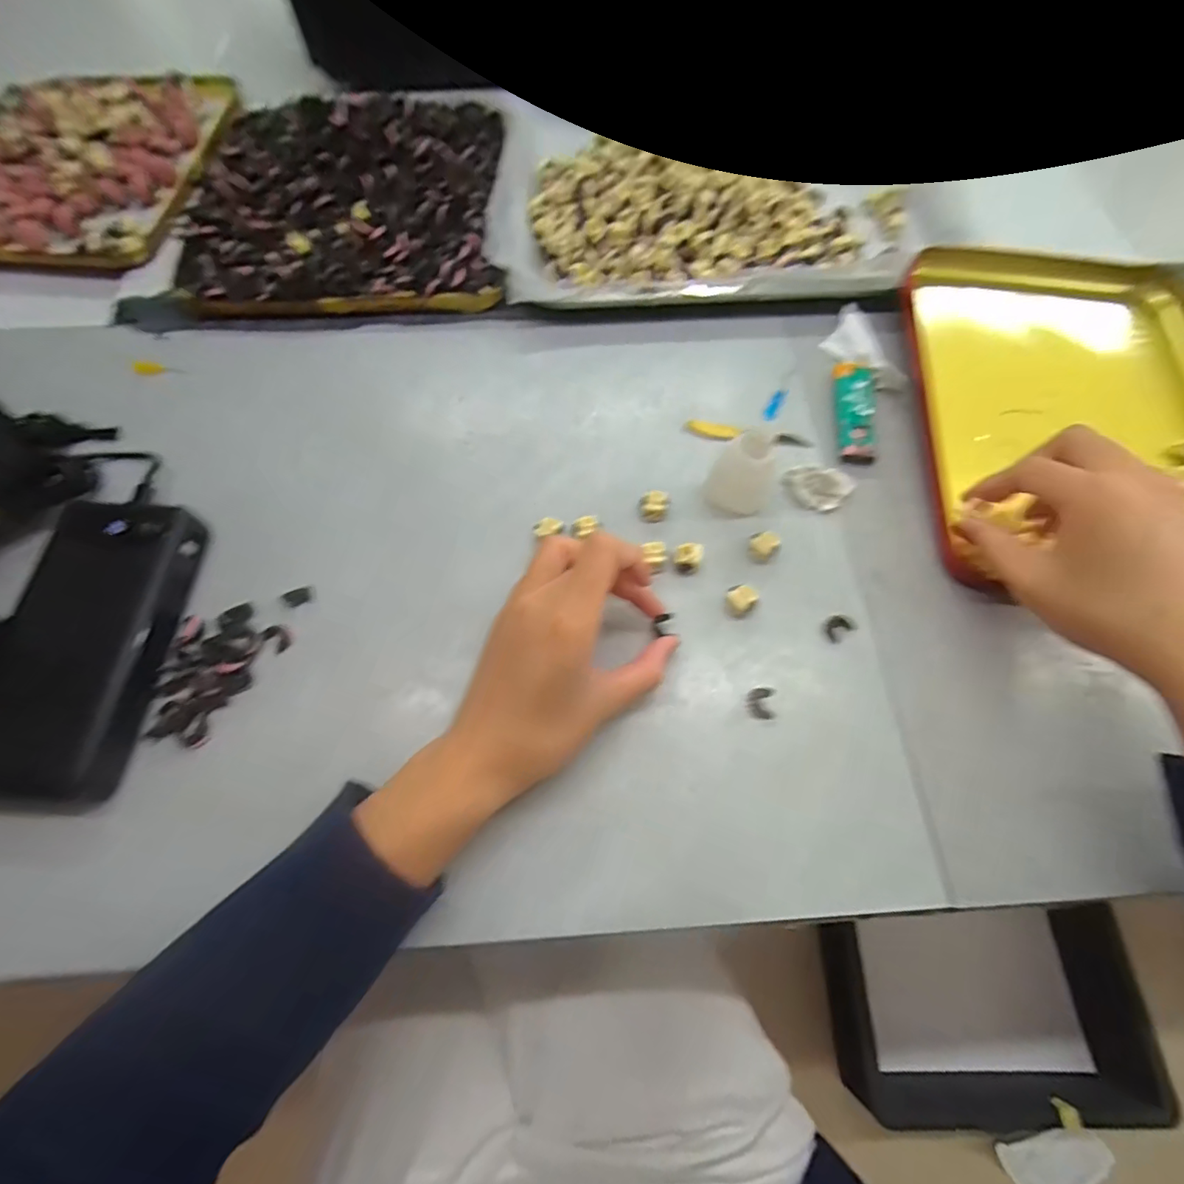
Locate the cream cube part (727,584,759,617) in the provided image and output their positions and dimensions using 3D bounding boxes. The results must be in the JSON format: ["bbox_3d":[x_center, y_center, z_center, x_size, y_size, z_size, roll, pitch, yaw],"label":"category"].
[{"bbox_3d":[0.084,0.005,0.308,0.016,0.012,0.016,-41,72,-16],"label":"cream cube part"}]

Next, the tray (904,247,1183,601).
[{"bbox_3d":[0.315,-0.125,0.358,0.201,0.021,0.272,7,69,2],"label":"tray"}]

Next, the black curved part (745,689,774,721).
[{"bbox_3d":[0.090,0.059,0.290,0.015,0.004,0.017,7,67,3],"label":"black curved part"}]

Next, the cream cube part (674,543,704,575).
[{"bbox_3d":[0.056,-0.020,0.318,0.015,0.014,0.013,12,69,4],"label":"cream cube part"}]

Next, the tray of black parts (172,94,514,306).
[{"bbox_3d":[-0.187,-0.306,0.419,0.228,0.021,0.216,-2,66,-1],"label":"tray of black parts"}]

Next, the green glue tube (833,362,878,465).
[{"bbox_3d":[0.176,-0.124,0.363,0.026,0.007,0.083,9,67,4],"label":"green glue tube"}]

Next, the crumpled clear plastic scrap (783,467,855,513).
[{"bbox_3d":[0.142,-0.064,0.335,0.041,0.015,0.025,3,66,1],"label":"crumpled clear plastic scrap"}]

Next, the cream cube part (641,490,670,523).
[{"bbox_3d":[0.038,-0.052,0.333,0.016,0.014,0.015,13,69,4],"label":"cream cube part"}]

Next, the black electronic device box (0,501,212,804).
[{"bbox_3d":[-0.261,0.025,0.282,0.071,0.025,0.151,3,69,0],"label":"black electronic device box"}]

